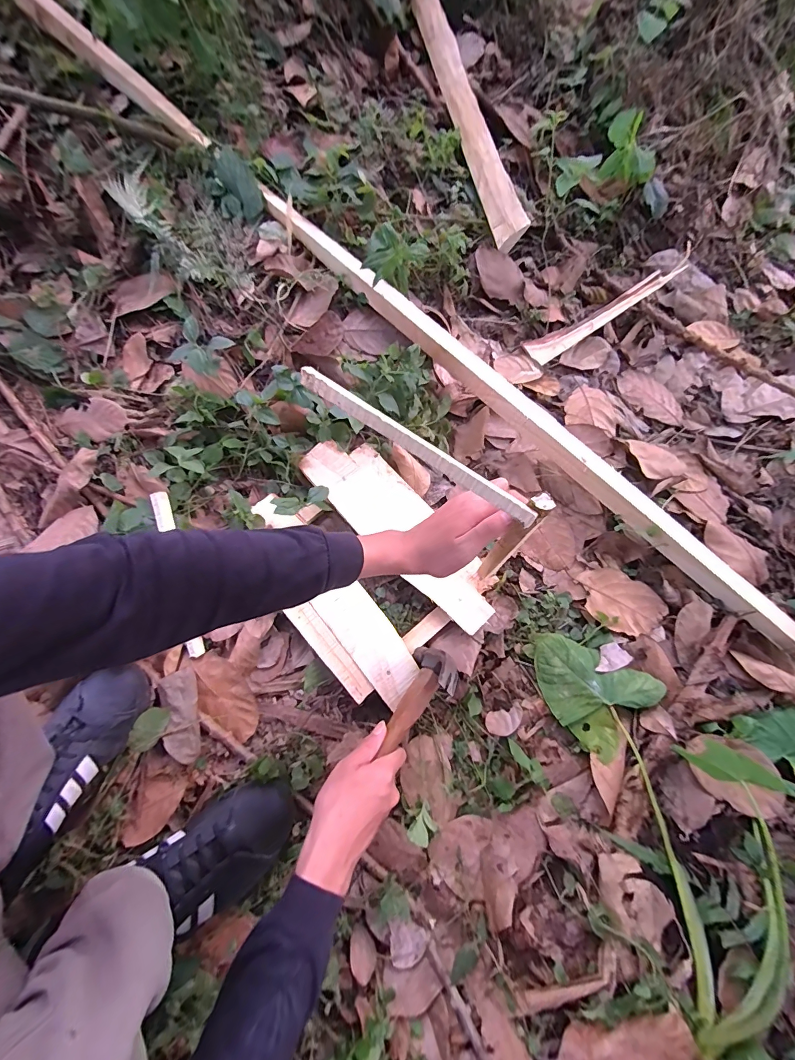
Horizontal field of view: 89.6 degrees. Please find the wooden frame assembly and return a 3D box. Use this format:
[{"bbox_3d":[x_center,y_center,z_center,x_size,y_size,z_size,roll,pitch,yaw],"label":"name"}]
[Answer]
[{"bbox_3d":[-0.045,0.013,0.466,0.264,0.257,0.333,-42,80,-8],"label":"wooden frame assembly"}]

